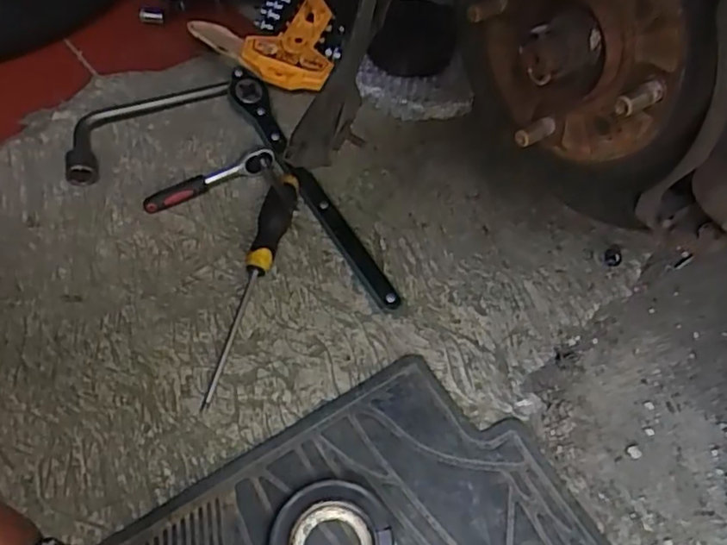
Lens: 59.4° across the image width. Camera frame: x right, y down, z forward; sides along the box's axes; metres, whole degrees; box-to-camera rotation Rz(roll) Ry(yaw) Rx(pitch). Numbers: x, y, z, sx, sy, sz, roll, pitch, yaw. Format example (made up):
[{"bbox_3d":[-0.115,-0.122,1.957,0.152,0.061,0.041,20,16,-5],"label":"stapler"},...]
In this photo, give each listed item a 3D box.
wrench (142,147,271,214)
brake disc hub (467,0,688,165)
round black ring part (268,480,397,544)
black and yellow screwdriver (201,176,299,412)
[{"bbox_3d":[-0.161,-0.096,0.665,0.139,0.028,0.020,-21,63,-16],"label":"wrench"},{"bbox_3d":[0.112,-0.128,0.352,0.038,0.144,0.129,-28,60,-21],"label":"brake disc hub"},{"bbox_3d":[-0.024,0.211,0.488,0.091,0.033,0.090,2,59,-3],"label":"round black ring part"},{"bbox_3d":[-0.101,0.007,0.602,0.033,0.042,0.241,11,59,2],"label":"black and yellow screwdriver"}]

